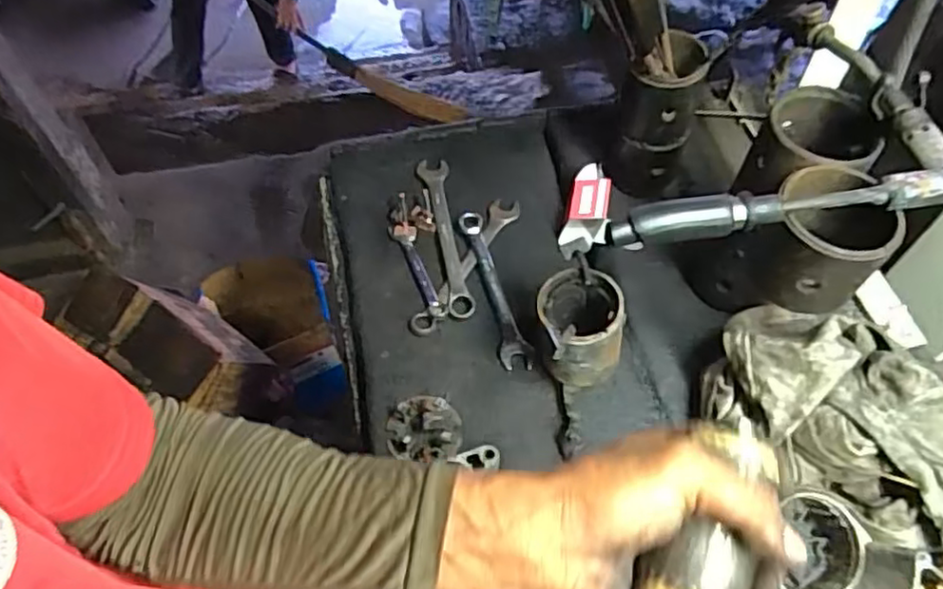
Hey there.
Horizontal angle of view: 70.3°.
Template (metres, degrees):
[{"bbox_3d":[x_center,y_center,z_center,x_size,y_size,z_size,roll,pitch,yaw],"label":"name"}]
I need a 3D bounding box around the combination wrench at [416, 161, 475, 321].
[{"bbox_3d":[-0.030,-0.068,0.764,0.035,0.019,0.223,-9,56,-3],"label":"combination wrench"}]

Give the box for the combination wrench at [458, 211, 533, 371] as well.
[{"bbox_3d":[0.021,-0.011,0.728,0.032,0.016,0.202,-15,56,-7],"label":"combination wrench"}]

